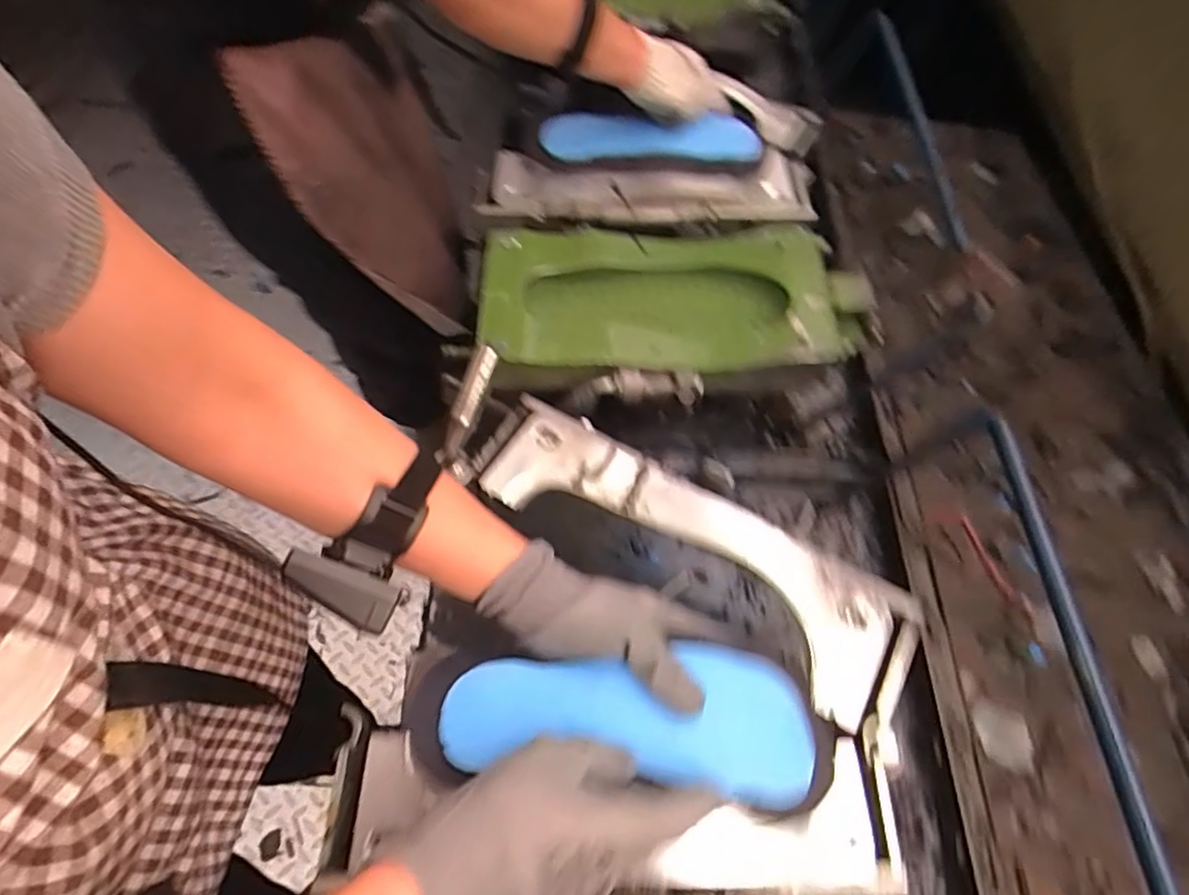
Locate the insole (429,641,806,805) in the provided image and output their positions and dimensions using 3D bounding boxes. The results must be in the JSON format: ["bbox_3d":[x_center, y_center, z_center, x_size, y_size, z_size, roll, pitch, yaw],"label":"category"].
[{"bbox_3d":[0.023,0.176,0.404,0.236,0.009,0.084,5,62,1],"label":"insole"}]

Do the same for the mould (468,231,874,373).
[{"bbox_3d":[0.079,-0.148,0.620,0.380,0.051,0.176,0,62,-1],"label":"mould"}]

